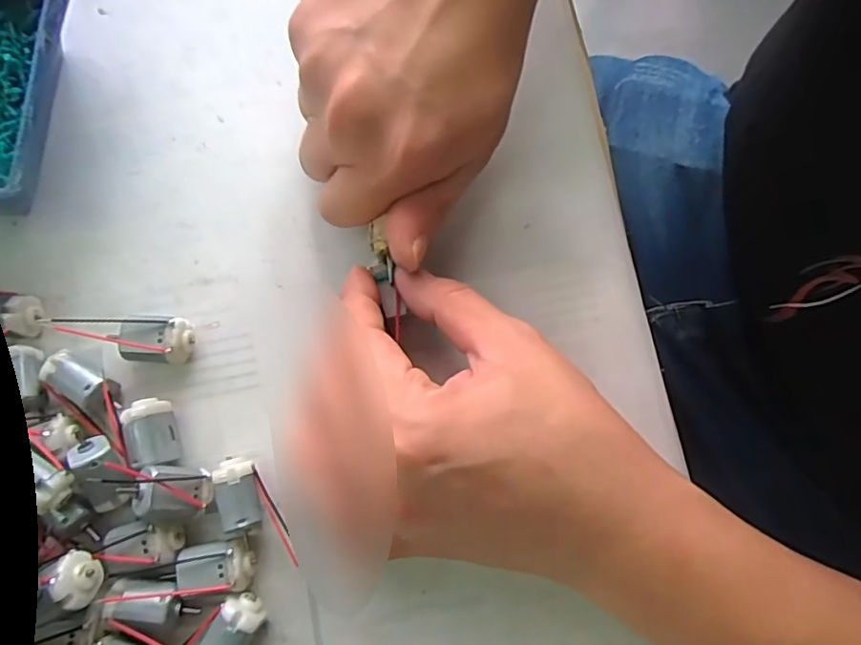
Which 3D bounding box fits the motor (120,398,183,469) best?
[{"bbox_3d":[-0.112,0.045,0.231,0.016,0.020,0.027,-16,80,-3],"label":"motor"}]

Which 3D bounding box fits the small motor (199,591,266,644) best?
[{"bbox_3d":[-0.076,0.119,0.217,0.016,0.019,0.029,35,81,6],"label":"small motor"}]

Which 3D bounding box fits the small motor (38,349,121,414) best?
[{"bbox_3d":[-0.143,0.024,0.233,0.031,0.014,0.014,37,81,-7],"label":"small motor"}]

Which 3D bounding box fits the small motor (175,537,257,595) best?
[{"bbox_3d":[-0.083,0.096,0.223,0.028,0.016,0.018,-7,80,-1],"label":"small motor"}]

